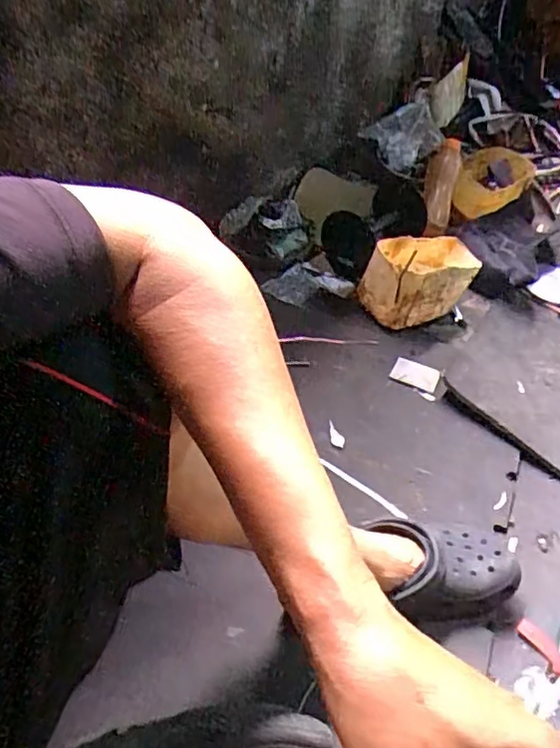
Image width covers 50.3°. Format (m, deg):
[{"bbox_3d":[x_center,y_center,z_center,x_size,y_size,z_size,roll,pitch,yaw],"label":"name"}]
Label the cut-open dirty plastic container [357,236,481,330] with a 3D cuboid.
[{"bbox_3d":[0.245,-0.168,1.041,0.226,0.118,0.117,-27,53,-25],"label":"cut-open dirty plastic container"}]

